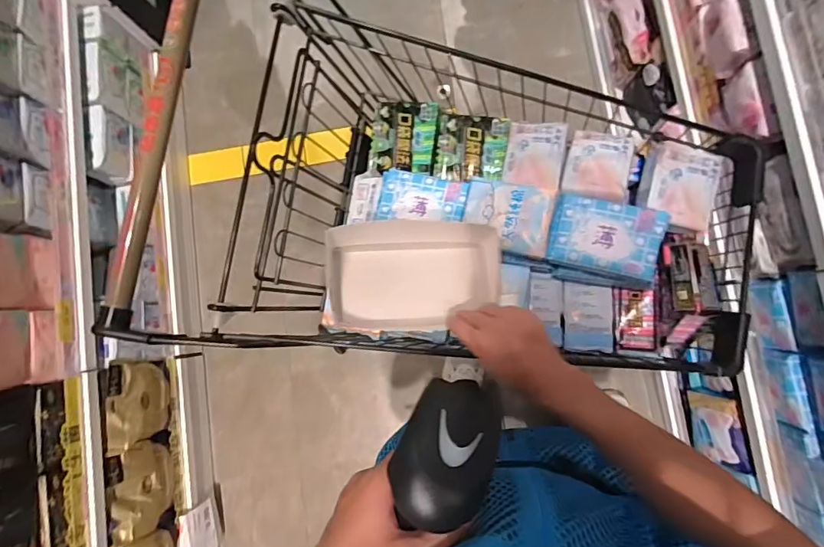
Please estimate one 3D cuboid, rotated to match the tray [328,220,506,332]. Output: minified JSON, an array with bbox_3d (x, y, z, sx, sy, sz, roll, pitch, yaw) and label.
[{"bbox_3d":[0.002,0.006,0.552,0.206,0.035,0.137,0,101,-6],"label":"tray"}]

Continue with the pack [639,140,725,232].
[{"bbox_3d":[0.378,-0.122,0.633,0.090,0.033,0.112,11,86,7],"label":"pack"}]

